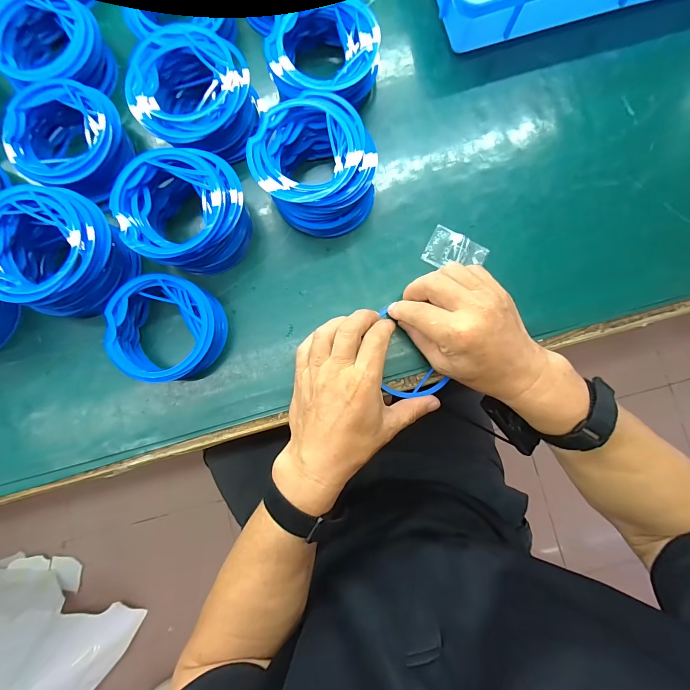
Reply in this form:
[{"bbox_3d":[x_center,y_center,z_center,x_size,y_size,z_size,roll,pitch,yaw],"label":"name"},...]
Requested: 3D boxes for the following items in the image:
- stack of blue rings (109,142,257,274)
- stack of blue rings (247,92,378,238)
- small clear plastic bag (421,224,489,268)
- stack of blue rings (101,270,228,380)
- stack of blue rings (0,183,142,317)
[{"bbox_3d":[-0.148,-0.124,0.316,0.111,0.053,0.108,-33,86,-2],"label":"stack of blue rings"},{"bbox_3d":[-0.027,-0.168,0.318,0.109,0.051,0.117,-34,86,-2],"label":"stack of blue rings"},{"bbox_3d":[0.111,-0.091,0.332,0.057,0.004,0.039,27,89,2],"label":"small clear plastic bag"},{"bbox_3d":[-0.168,-0.015,0.317,0.095,0.034,0.096,2,86,1],"label":"stack of blue rings"},{"bbox_3d":[-0.263,-0.083,0.308,0.112,0.058,0.111,42,87,3],"label":"stack of blue rings"}]

